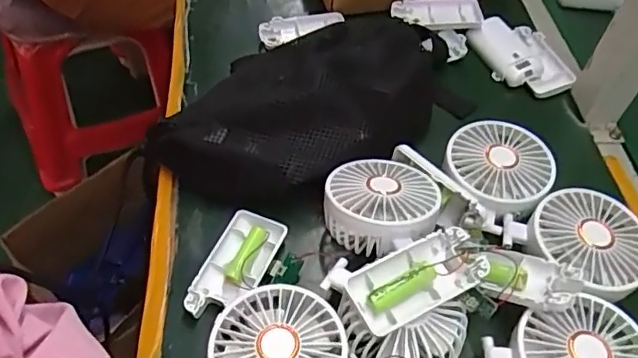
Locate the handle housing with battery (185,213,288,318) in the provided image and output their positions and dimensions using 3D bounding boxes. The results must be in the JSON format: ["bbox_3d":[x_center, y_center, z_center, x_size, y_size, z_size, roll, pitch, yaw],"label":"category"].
[{"bbox_3d":[-0.064,0.067,0.435,0.045,0.024,0.091,19,52,12],"label":"handle housing with battery"}]

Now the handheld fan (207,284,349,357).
[{"bbox_3d":[-0.028,0.124,0.374,0.088,0.046,0.097,14,51,5],"label":"handheld fan"}]

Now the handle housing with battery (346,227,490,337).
[{"bbox_3d":[0.065,0.067,0.381,0.090,0.024,0.046,-21,56,-21],"label":"handle housing with battery"}]

